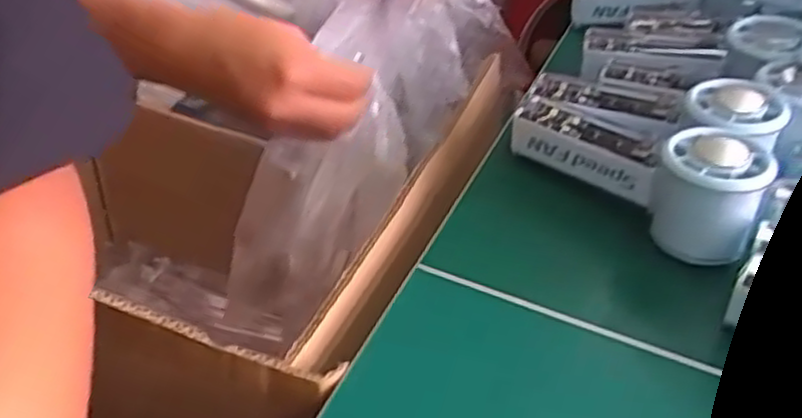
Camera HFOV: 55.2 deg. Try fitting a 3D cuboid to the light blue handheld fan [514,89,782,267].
[{"bbox_3d":[0.138,-0.025,0.463,0.155,0.077,0.054,33,50,30],"label":"light blue handheld fan"}]

